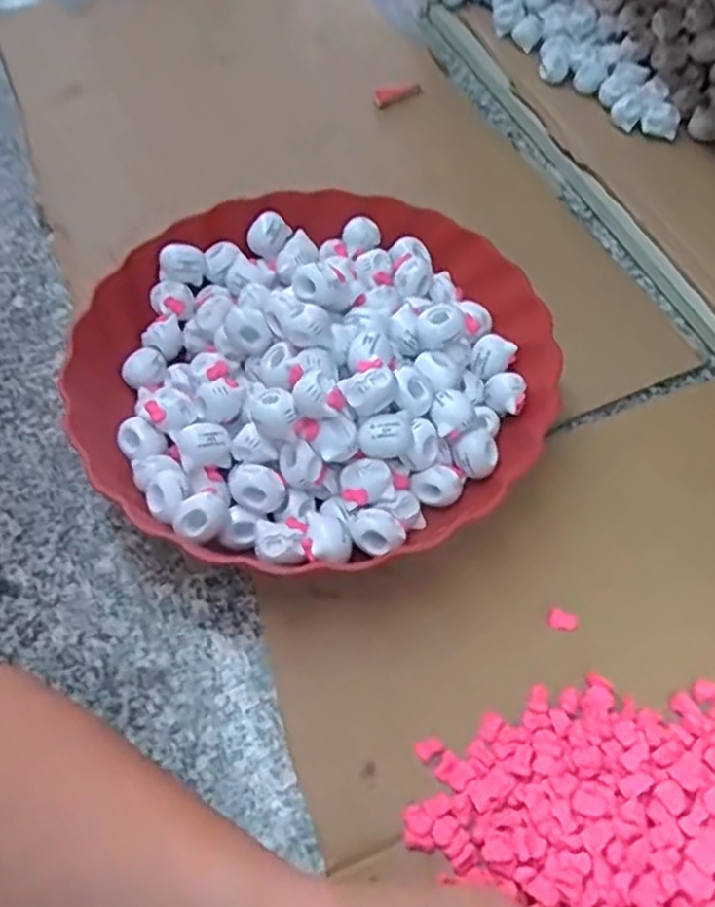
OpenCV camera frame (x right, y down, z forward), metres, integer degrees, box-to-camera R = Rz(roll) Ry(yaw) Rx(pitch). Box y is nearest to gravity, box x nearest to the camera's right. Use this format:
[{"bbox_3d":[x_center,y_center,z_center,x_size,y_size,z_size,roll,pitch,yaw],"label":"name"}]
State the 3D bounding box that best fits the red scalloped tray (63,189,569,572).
[{"bbox_3d":[-0.023,-0.048,0.387,0.245,0.068,0.238,-29,61,-17],"label":"red scalloped tray"}]

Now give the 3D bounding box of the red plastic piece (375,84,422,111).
[{"bbox_3d":[0.033,-0.287,0.579,0.044,0.010,0.016,-25,60,-15],"label":"red plastic piece"}]

